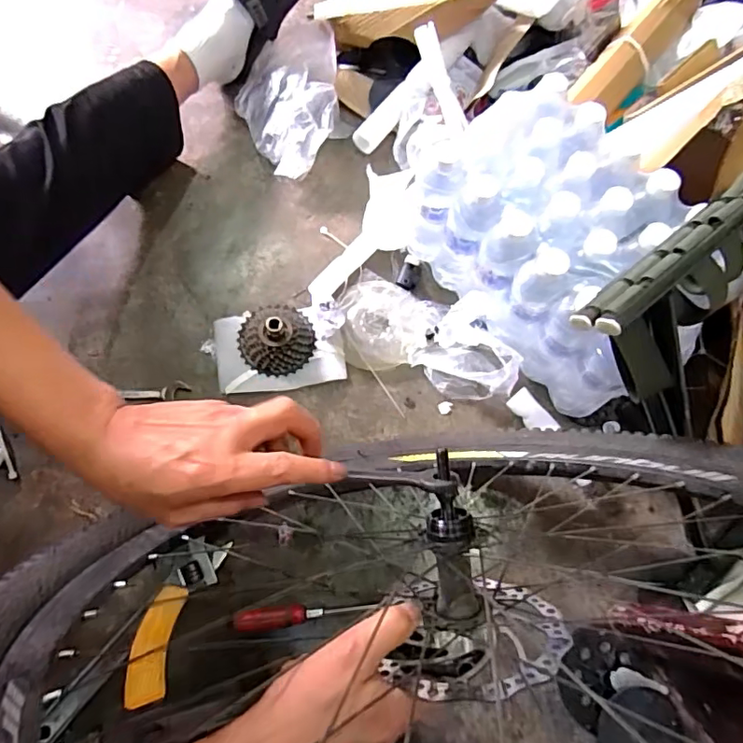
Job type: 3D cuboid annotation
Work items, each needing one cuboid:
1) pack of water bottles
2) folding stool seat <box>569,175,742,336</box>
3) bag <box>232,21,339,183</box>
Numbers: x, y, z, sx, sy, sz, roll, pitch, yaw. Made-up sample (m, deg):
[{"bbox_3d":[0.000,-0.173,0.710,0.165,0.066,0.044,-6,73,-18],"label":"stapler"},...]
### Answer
[{"bbox_3d":[0.249,-0.140,0.705,0.241,0.193,0.352,-36,79,-14],"label":"pack of water bottles"},{"bbox_3d":[0.328,-0.137,0.526,0.326,0.041,0.042,-37,79,-14],"label":"folding stool seat"},{"bbox_3d":[-0.135,-0.430,0.851,0.158,0.079,0.266,2,73,-5],"label":"bag"}]

